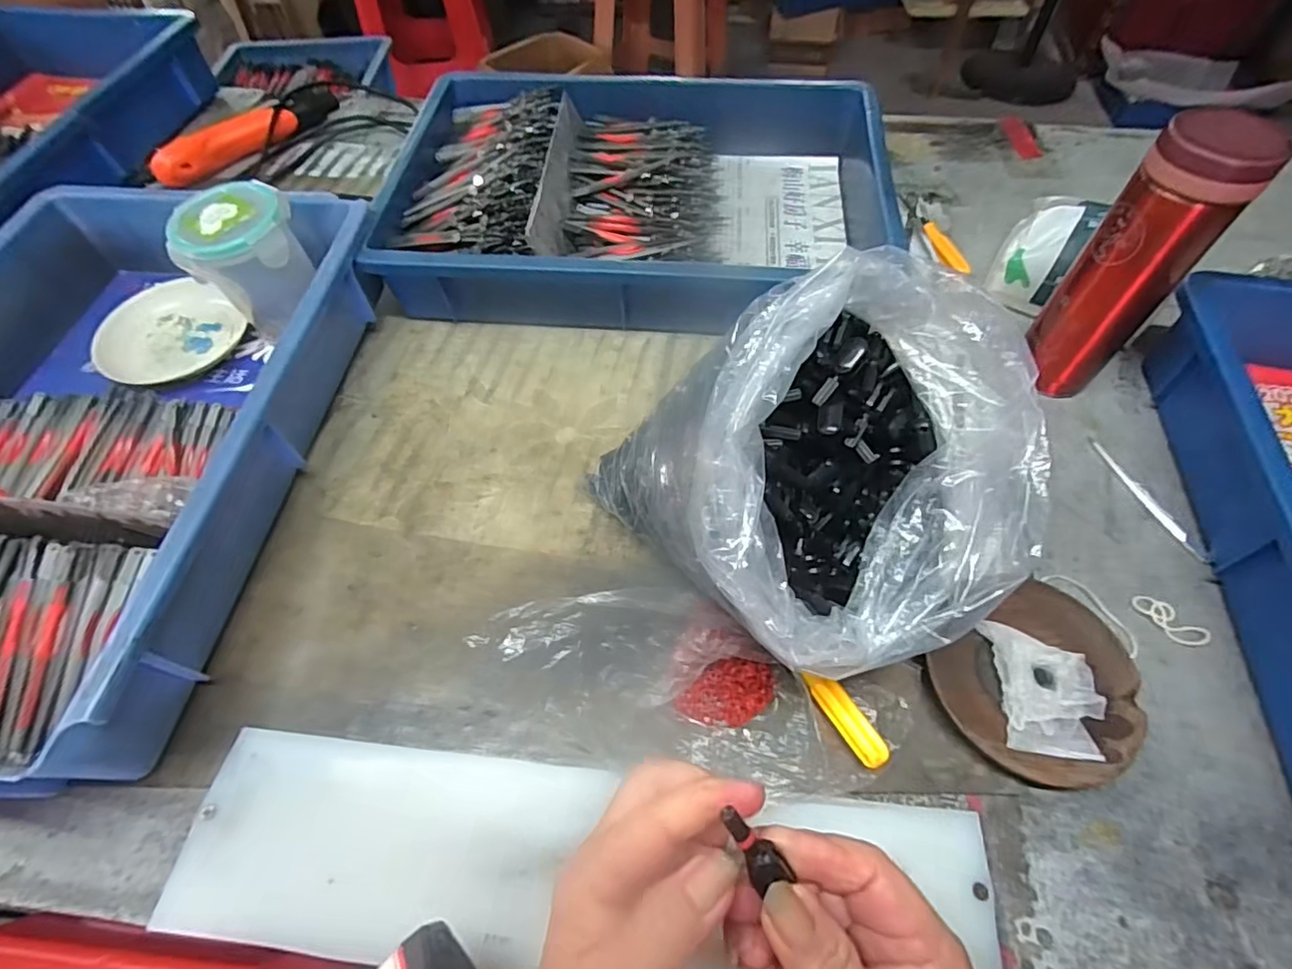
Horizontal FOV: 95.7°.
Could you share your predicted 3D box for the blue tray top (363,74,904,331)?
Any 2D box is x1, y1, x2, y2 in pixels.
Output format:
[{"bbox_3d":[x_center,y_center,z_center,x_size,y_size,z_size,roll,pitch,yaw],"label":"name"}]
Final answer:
[{"bbox_3d":[-0.005,-0.271,0.539,0.423,0.079,0.286,1,59,2],"label":"blue tray top"}]

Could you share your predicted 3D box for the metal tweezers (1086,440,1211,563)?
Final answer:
[{"bbox_3d":[0.351,0.008,0.411,0.012,0.004,0.106,-16,60,-8],"label":"metal tweezers"}]

